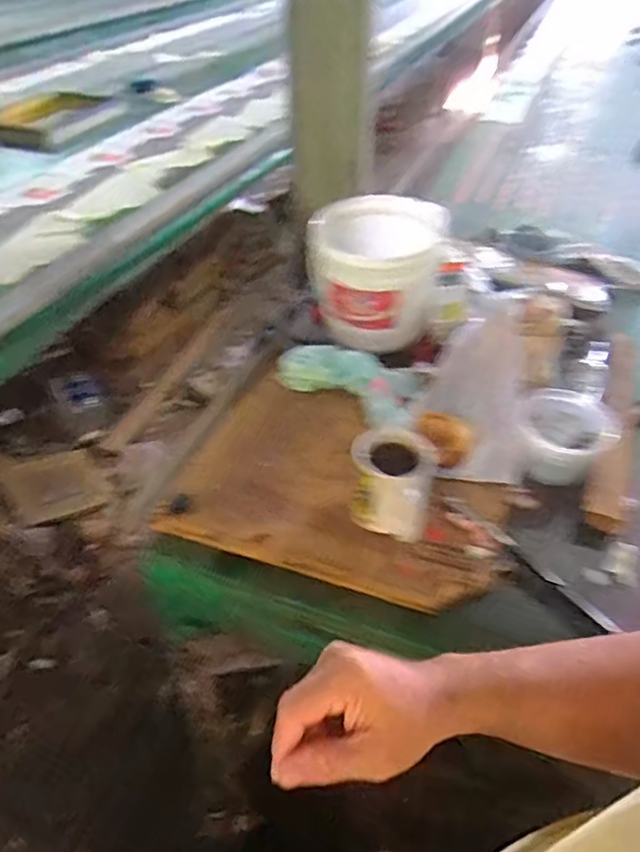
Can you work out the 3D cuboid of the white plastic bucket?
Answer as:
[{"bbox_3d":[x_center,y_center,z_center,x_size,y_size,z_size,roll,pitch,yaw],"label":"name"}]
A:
[{"bbox_3d":[0.095,-0.257,0.999,0.194,0.158,0.227,6,41,7],"label":"white plastic bucket"}]

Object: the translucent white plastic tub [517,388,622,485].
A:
[{"bbox_3d":[0.330,0.012,0.812,0.123,0.055,0.144,20,45,21],"label":"translucent white plastic tub"}]

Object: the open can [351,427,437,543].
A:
[{"bbox_3d":[0.084,0.063,0.700,0.090,0.102,0.086,0,41,0],"label":"open can"}]

